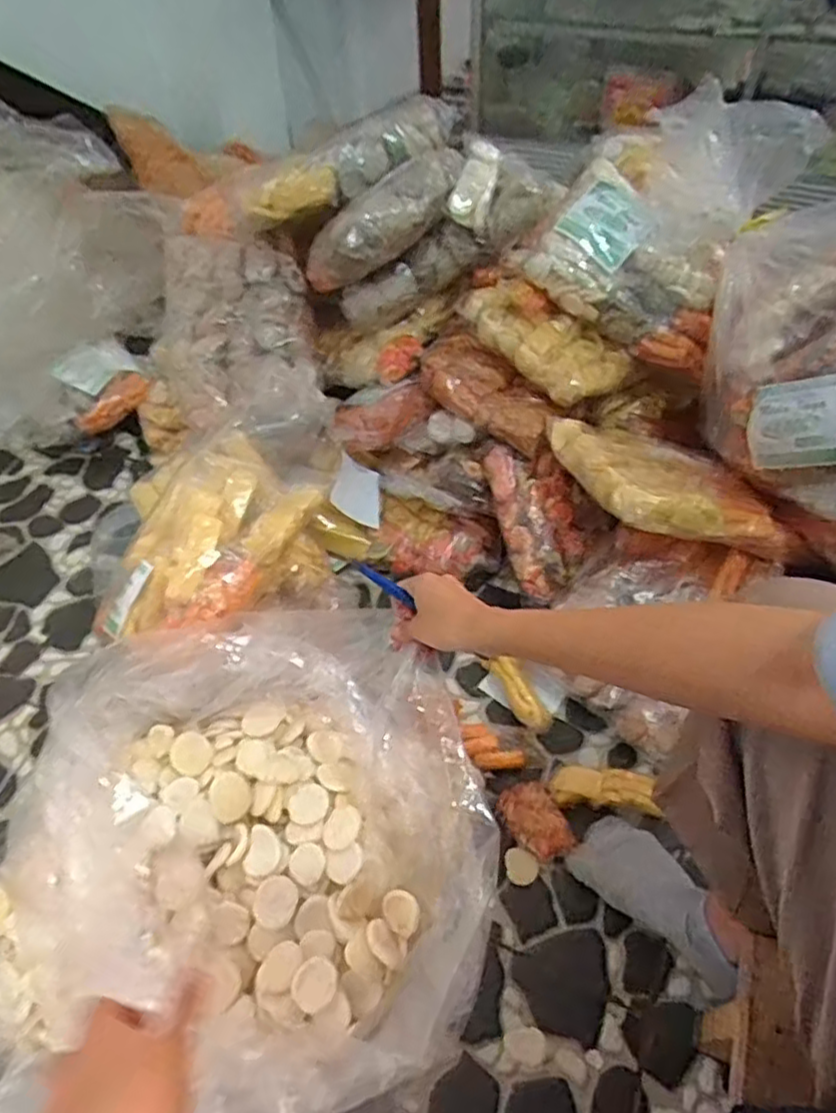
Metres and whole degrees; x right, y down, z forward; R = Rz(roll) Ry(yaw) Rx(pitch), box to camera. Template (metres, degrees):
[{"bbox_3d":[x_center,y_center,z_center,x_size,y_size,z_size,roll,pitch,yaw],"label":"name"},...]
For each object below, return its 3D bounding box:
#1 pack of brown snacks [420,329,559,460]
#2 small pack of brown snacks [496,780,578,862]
[{"bbox_3d":[0.089,-0.215,0.872,0.206,0.062,0.073,41,62,12],"label":"pack of brown snacks"},{"bbox_3d":[0.124,0.280,0.709,0.061,0.015,0.084,-27,55,-18],"label":"small pack of brown snacks"}]

